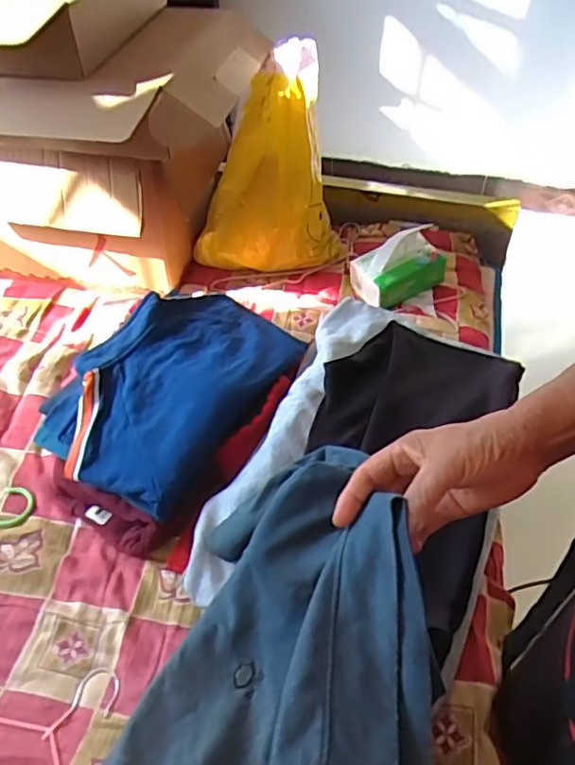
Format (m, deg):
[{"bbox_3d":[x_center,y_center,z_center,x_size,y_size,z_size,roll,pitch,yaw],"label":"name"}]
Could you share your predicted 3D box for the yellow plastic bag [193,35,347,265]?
[{"bbox_3d":[-0.036,-0.356,1.024,0.262,0.362,0.099,-4,46,-4],"label":"yellow plastic bag"}]

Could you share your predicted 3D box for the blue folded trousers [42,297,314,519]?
[{"bbox_3d":[-0.153,-0.005,0.806,0.248,0.087,0.352,27,51,23],"label":"blue folded trousers"}]

